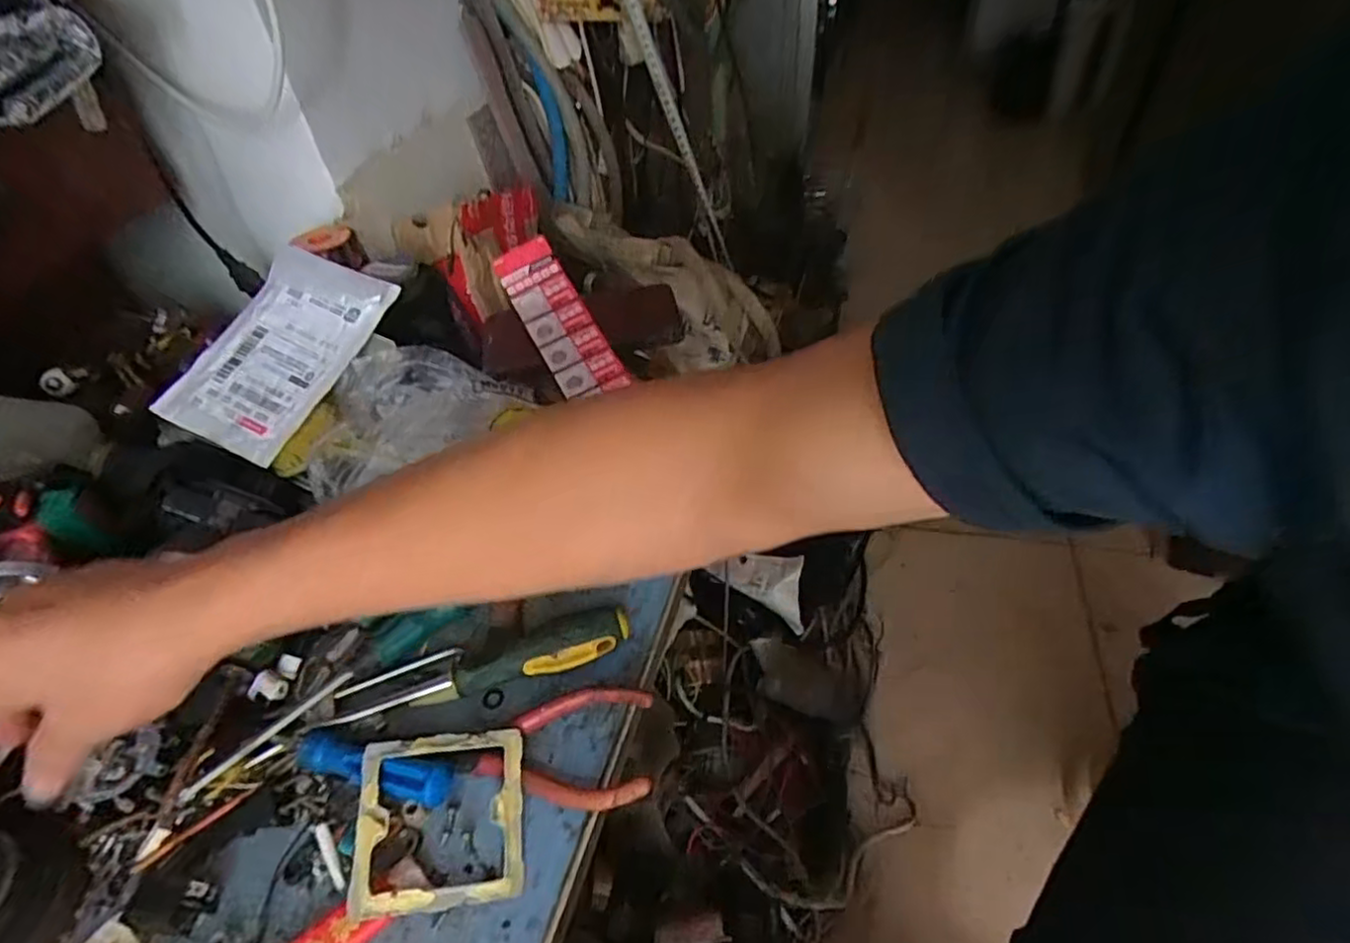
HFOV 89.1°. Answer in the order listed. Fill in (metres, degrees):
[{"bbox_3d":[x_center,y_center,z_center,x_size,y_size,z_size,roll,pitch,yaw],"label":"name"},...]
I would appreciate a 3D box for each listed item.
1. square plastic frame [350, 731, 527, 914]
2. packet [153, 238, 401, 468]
[{"bbox_3d":[-0.124,0.182,0.362,0.083,0.005,0.082,-2,56,-11],"label":"square plastic frame"},{"bbox_3d":[-0.296,-0.092,0.510,0.105,0.013,0.161,23,71,8],"label":"packet"}]

